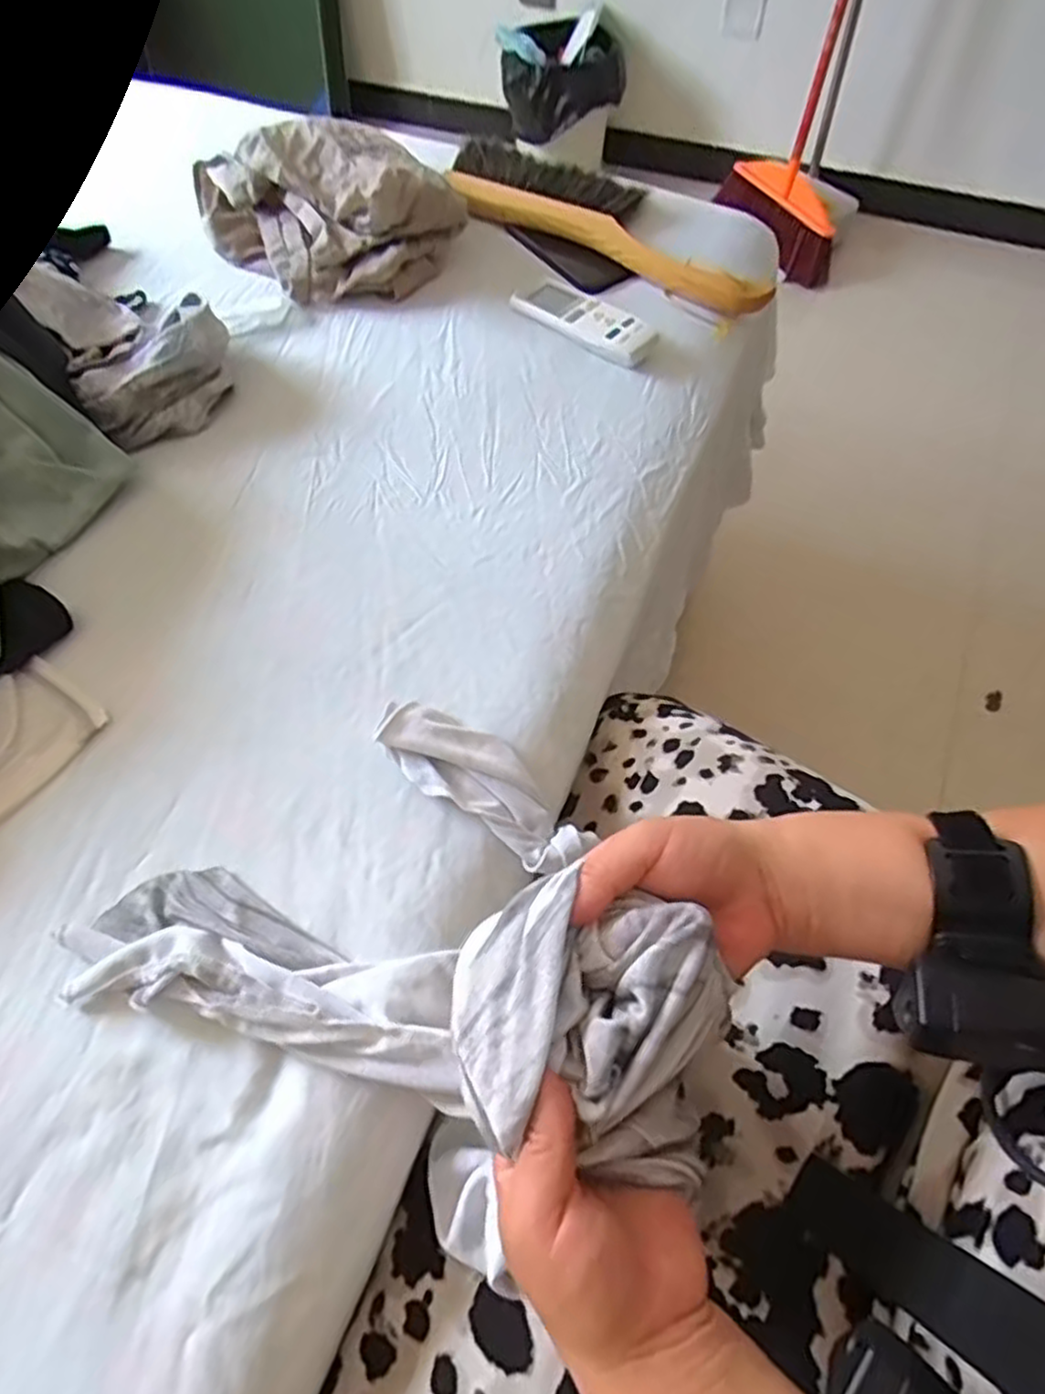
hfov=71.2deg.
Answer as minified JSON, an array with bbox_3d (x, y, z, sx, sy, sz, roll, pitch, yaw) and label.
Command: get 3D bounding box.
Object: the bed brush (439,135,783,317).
[{"bbox_3d":[0.090,-0.524,0.798,0.400,0.029,0.126,28,65,15],"label":"bed brush"}]

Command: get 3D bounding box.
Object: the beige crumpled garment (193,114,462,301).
[{"bbox_3d":[-0.227,-0.528,0.763,0.292,0.094,0.171,38,68,19],"label":"beige crumpled garment"}]

